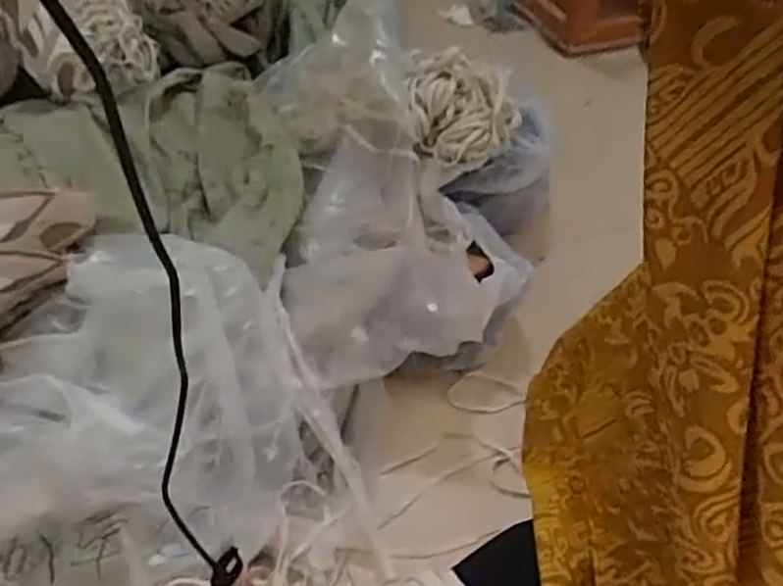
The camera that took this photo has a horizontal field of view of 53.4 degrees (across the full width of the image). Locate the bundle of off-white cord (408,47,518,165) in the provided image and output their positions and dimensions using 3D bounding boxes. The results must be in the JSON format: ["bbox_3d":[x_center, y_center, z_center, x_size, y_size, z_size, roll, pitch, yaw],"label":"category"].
[{"bbox_3d":[0.094,-0.244,1.010,0.146,0.083,0.150,3,46,-3],"label":"bundle of off-white cord"}]

